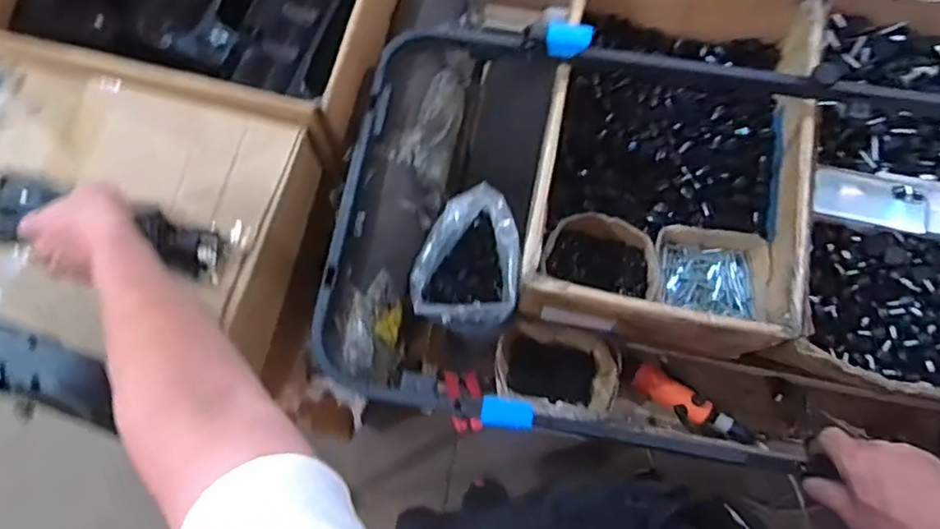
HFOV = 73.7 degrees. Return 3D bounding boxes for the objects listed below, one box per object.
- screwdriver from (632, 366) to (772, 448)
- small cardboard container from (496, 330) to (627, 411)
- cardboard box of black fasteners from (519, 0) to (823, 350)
[{"bbox_3d":[0.322,0.209,0.910,0.194,0.037,0.049,34,77,10],"label":"screwdriver"},{"bbox_3d":[0.122,0.162,0.922,0.174,0.148,0.122,8,74,3],"label":"small cardboard container"},{"bbox_3d":[0.279,-0.158,0.897,0.353,0.149,0.526,8,74,3],"label":"cardboard box of black fasteners"}]

